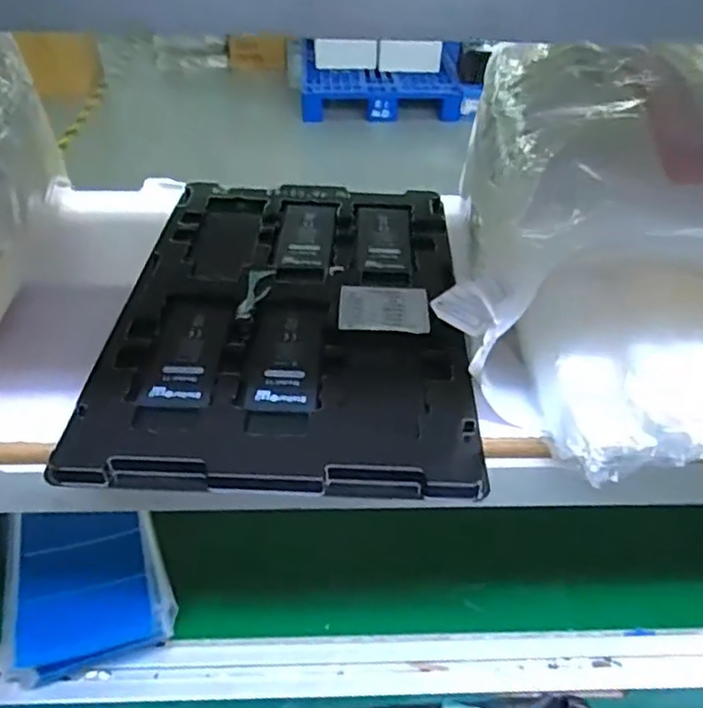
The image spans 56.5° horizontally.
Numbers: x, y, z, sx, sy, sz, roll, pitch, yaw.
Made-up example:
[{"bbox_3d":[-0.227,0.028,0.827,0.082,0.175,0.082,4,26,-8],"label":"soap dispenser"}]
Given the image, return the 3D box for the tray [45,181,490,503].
[{"bbox_3d":[-0.038,-0.035,0.461,0.228,0.013,0.317,3,41,1],"label":"tray"}]

